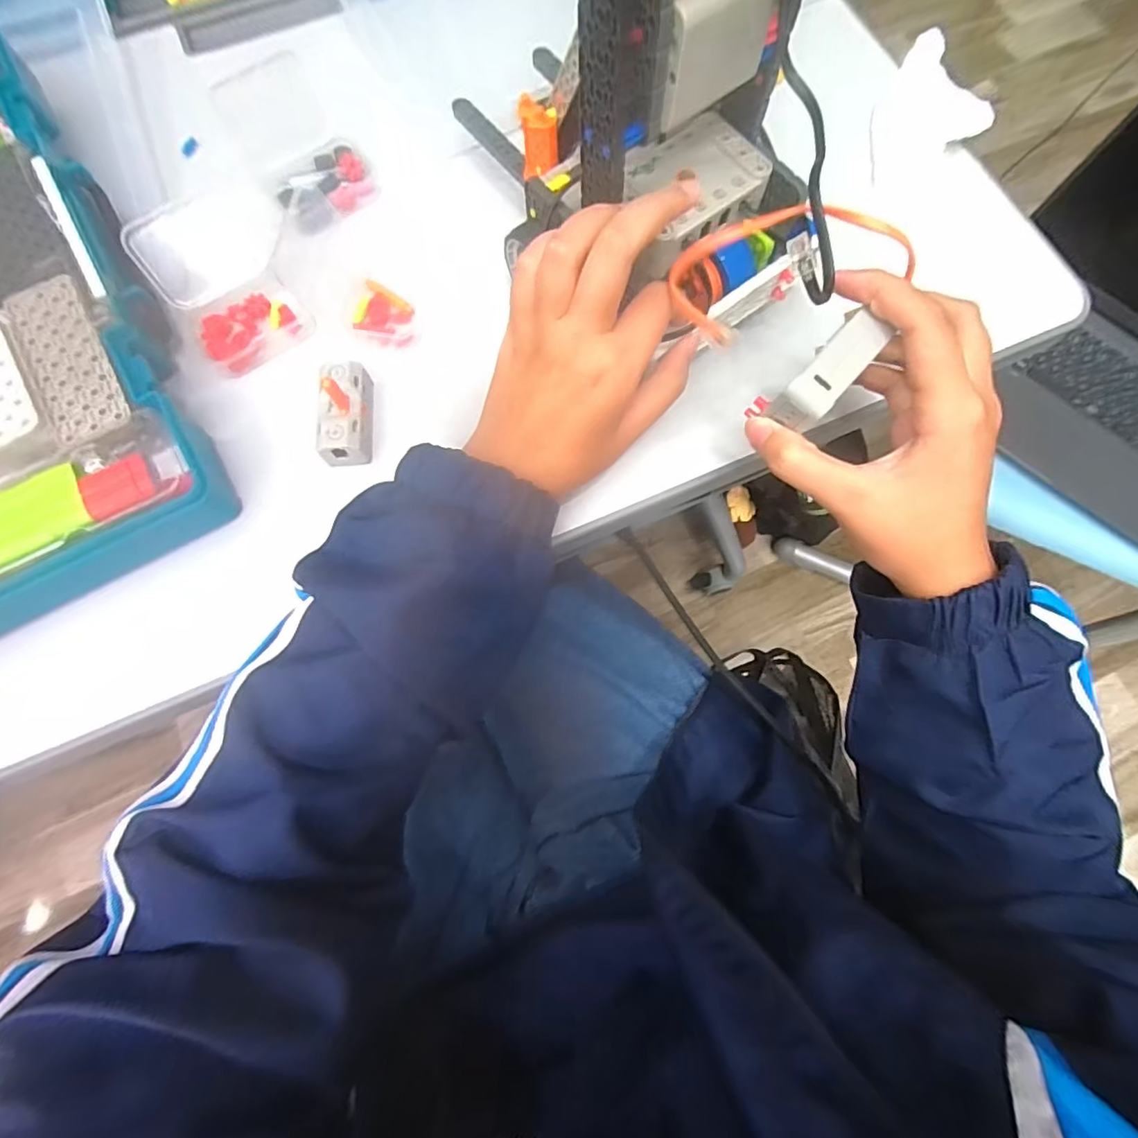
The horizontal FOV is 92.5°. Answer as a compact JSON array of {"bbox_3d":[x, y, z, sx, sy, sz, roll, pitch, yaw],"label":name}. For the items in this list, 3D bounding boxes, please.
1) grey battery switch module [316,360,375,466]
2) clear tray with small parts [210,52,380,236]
[{"bbox_3d":[-0.125,-0.090,0.299,0.023,0.036,0.057,-2,75,0],"label":"grey battery switch module"},{"bbox_3d":[-0.164,-0.268,0.341,0.069,0.047,0.074,-33,77,-8],"label":"clear tray with small parts"}]

